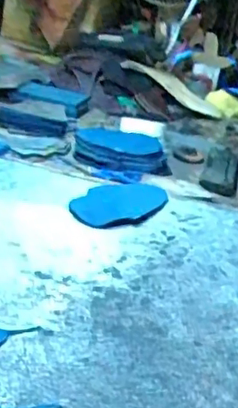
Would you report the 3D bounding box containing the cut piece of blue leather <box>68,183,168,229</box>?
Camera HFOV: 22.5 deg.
[{"bbox_3d":[0.004,-0.004,0.788,0.099,0.009,0.146,21,32,25],"label":"cut piece of blue leather"}]

